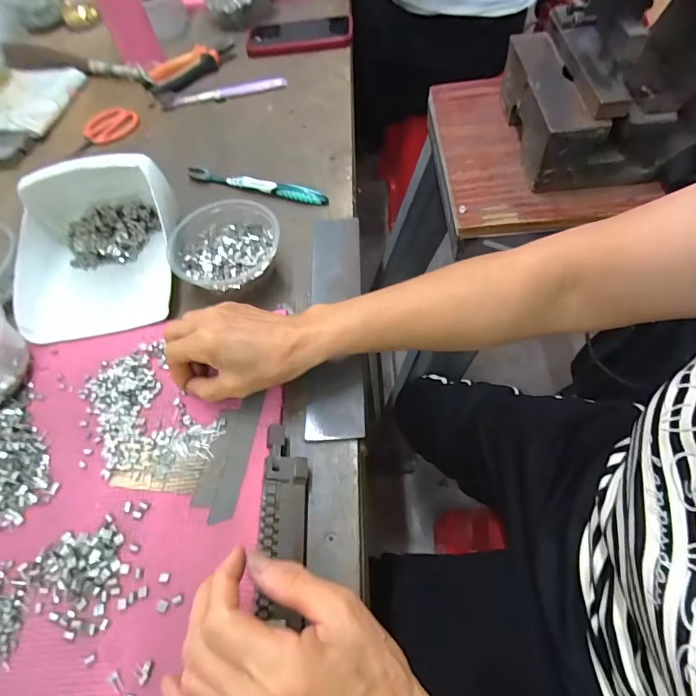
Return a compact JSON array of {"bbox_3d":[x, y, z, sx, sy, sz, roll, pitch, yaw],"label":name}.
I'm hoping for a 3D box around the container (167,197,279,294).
[{"bbox_3d":[-0.118,-0.092,0.436,0.103,0.051,0.101,-3,59,6],"label":"container"}]

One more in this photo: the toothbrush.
[{"bbox_3d":[-0.110,-0.195,0.518,0.182,0.015,0.010,16,62,17],"label":"toothbrush"}]

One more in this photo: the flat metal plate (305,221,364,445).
[{"bbox_3d":[-0.012,-0.034,0.419,0.051,0.010,0.247,-8,60,14],"label":"flat metal plate"}]

